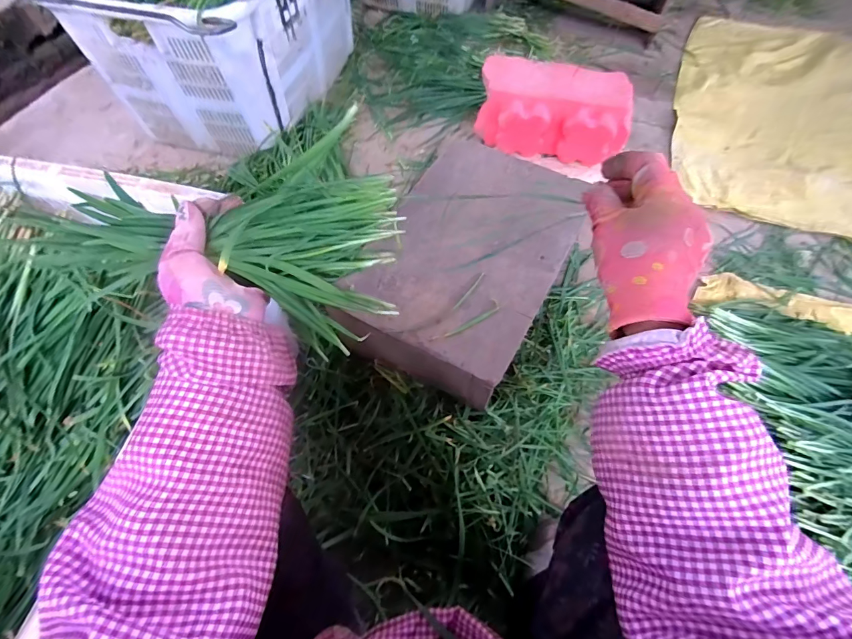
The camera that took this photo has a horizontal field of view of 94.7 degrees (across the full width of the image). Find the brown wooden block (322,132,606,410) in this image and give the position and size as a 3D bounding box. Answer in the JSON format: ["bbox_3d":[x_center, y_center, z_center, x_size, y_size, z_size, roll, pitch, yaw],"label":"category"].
[{"bbox_3d":[0.070,-0.105,0.675,0.291,0.119,0.448,28,64,12],"label":"brown wooden block"}]

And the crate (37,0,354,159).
[{"bbox_3d":[-0.509,-0.767,1.003,0.465,0.337,0.705,13,62,5],"label":"crate"}]

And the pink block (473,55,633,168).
[{"bbox_3d":[0.305,-0.502,0.941,0.352,0.130,0.201,7,62,2],"label":"pink block"}]

